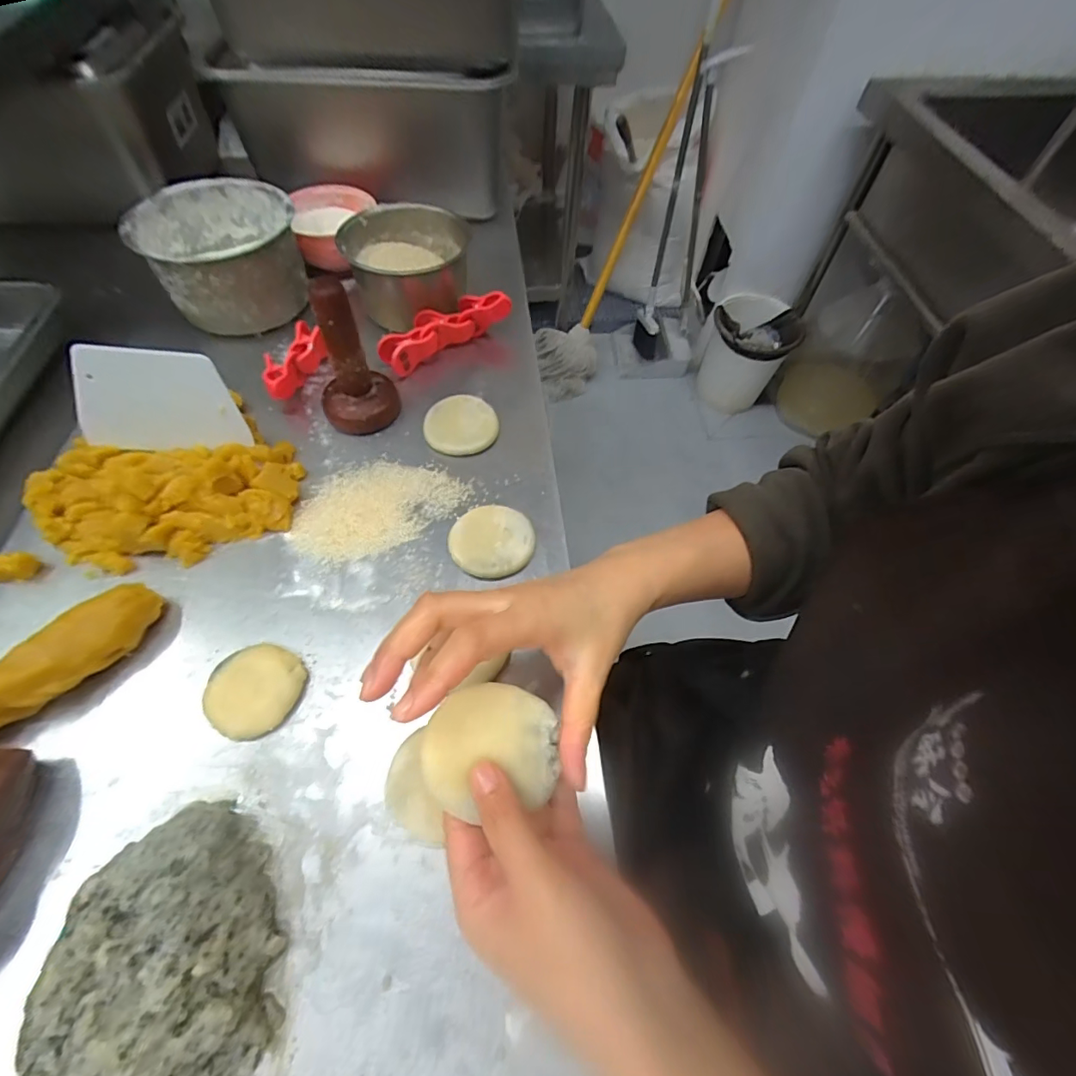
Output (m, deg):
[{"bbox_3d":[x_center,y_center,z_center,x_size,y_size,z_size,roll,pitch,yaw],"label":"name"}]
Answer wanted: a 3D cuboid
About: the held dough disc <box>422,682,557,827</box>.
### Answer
[{"bbox_3d":[-0.022,0.099,0.240,0.062,0.013,0.054,-1,59,-2],"label":"held dough disc"}]

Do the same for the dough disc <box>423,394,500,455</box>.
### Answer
[{"bbox_3d":[-0.071,-0.106,0.469,0.066,0.013,0.064,1,59,-1],"label":"dough disc"}]

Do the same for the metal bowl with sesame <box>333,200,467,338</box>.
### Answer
[{"bbox_3d":[-0.140,-0.291,0.548,0.121,0.078,0.124,1,59,-1],"label":"metal bowl with sesame"}]

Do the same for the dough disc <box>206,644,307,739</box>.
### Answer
[{"bbox_3d":[-0.189,0.102,0.335,0.053,0.014,0.059,28,62,14],"label":"dough disc"}]

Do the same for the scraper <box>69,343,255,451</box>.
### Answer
[{"bbox_3d":[-0.307,-0.110,0.404,0.119,0.085,0.004,-1,42,-12],"label":"scraper"}]

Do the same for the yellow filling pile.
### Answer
[{"bbox_3d":[-0.301,-0.043,0.405,0.196,0.040,0.132,-8,59,-7],"label":"yellow filling pile"}]

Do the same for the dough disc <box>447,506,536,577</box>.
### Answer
[{"bbox_3d":[-0.038,0.002,0.405,0.067,0.012,0.065,1,59,-1],"label":"dough disc"}]

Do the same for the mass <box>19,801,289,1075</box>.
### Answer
[{"bbox_3d":[-0.191,0.216,0.254,0.102,0.038,0.145,-10,60,-8],"label":"mass"}]

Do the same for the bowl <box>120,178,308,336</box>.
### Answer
[{"bbox_3d":[-0.323,-0.290,0.526,0.141,0.093,0.136,1,59,-1],"label":"bowl"}]

